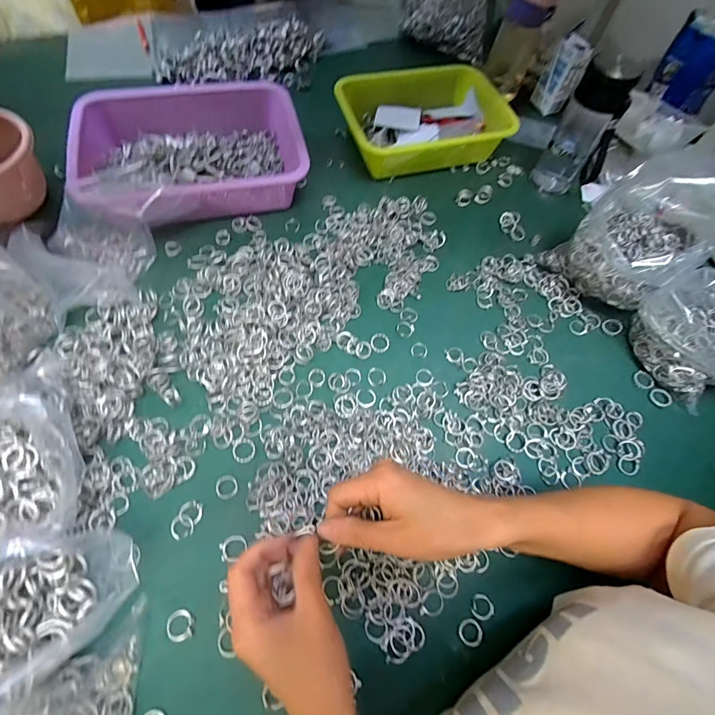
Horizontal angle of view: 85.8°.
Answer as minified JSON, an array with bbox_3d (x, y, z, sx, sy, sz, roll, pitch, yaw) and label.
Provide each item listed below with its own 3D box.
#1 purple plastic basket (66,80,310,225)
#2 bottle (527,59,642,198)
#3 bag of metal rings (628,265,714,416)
[{"bbox_3d":[-0.233,-0.287,0.561,0.301,0.092,0.251,-14,66,-13],"label":"purple plastic basket"},{"bbox_3d":[0.342,-0.347,0.588,0.069,0.177,0.057,31,64,9],"label":"bottle"},{"bbox_3d":[0.476,-0.035,0.494,0.223,0.096,0.154,-18,67,-15],"label":"bag of metal rings"}]

